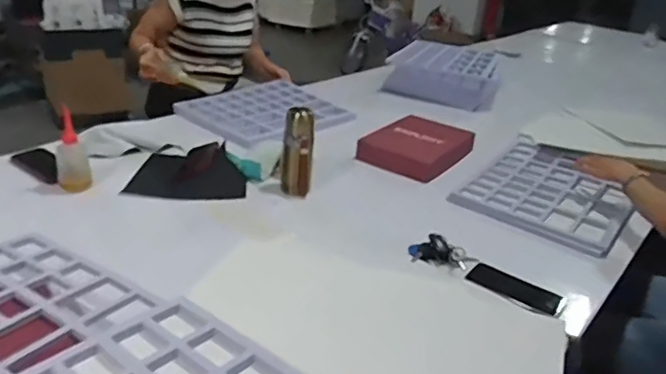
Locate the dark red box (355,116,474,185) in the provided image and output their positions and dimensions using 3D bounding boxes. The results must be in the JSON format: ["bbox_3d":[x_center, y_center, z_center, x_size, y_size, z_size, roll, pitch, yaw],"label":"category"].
[{"bbox_3d":[0.236,-0.108,1.527,0.229,0.065,0.298,21,29,28],"label":"dark red box"}]

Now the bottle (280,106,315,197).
[{"bbox_3d":[-0.077,-0.082,1.256,0.069,0.172,0.058,4,26,-3],"label":"bottle"}]

